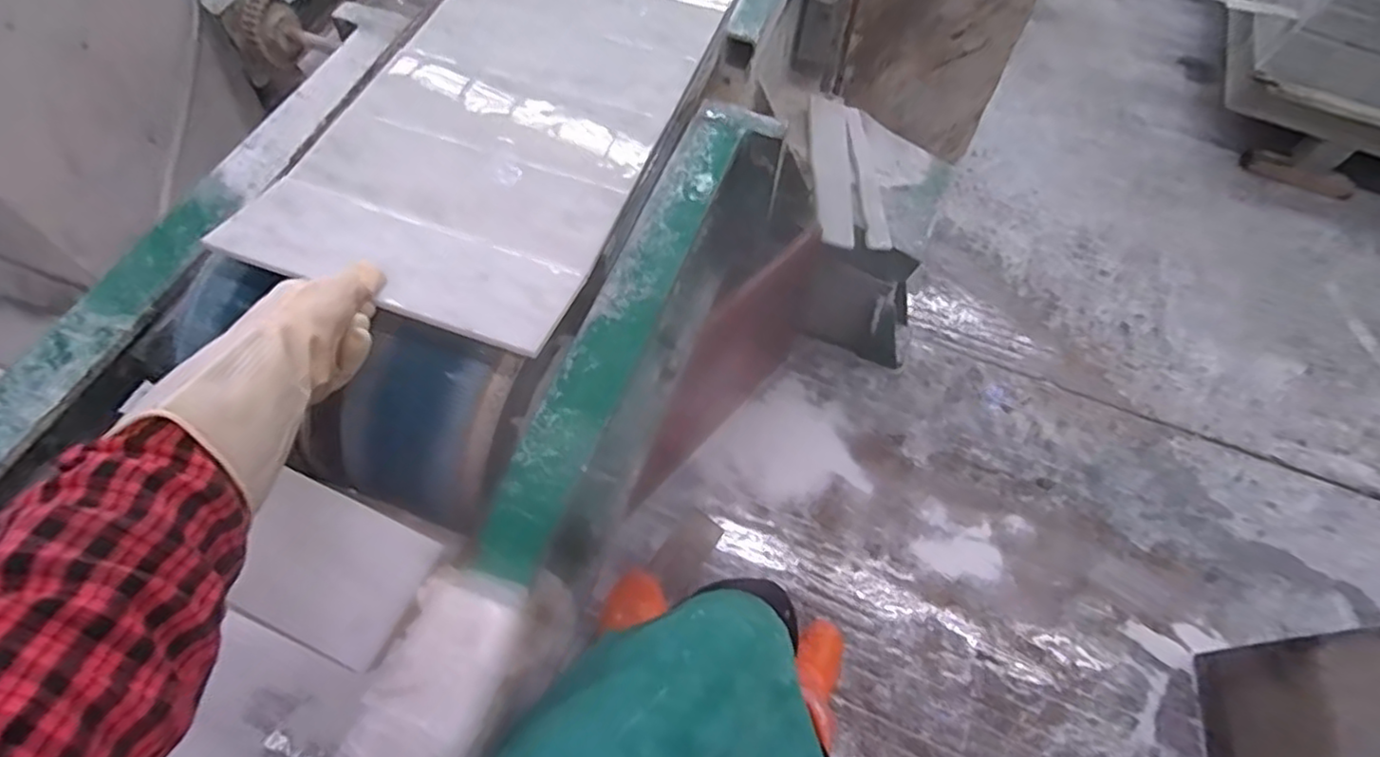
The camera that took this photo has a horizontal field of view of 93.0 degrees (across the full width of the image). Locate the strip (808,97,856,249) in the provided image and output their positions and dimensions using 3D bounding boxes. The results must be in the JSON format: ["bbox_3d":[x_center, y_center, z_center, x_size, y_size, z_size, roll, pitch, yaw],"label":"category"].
[{"bbox_3d":[0.246,-0.359,1.131,0.072,0.015,0.281,6,72,-13],"label":"strip"}]

